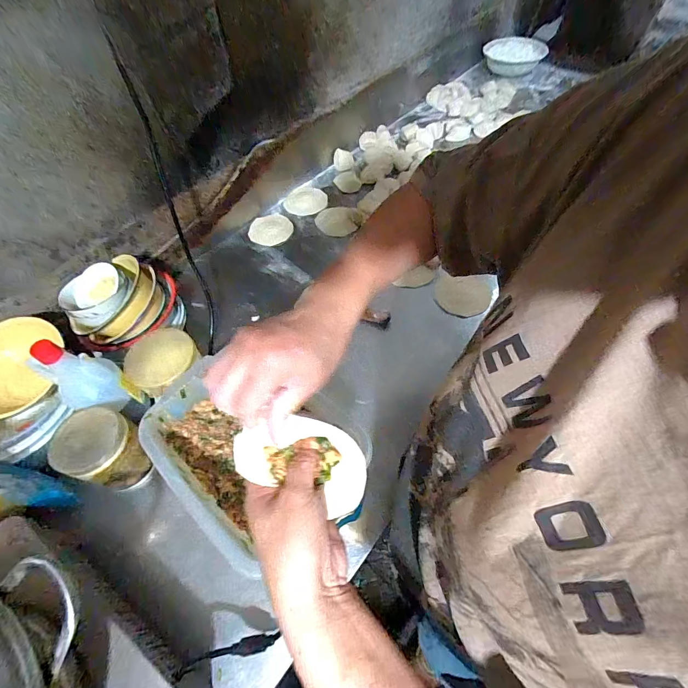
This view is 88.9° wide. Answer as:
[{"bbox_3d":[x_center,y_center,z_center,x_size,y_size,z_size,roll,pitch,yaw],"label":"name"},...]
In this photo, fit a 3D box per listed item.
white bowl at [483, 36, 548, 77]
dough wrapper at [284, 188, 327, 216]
[{"bbox_3d":[0.591,-1.003,1.221,0.189,0.055,0.197,-2,59,3],"label":"white bowl"},{"bbox_3d":[-0.103,-0.385,0.944,0.112,0.010,0.098,-40,69,-18],"label":"dough wrapper"}]

